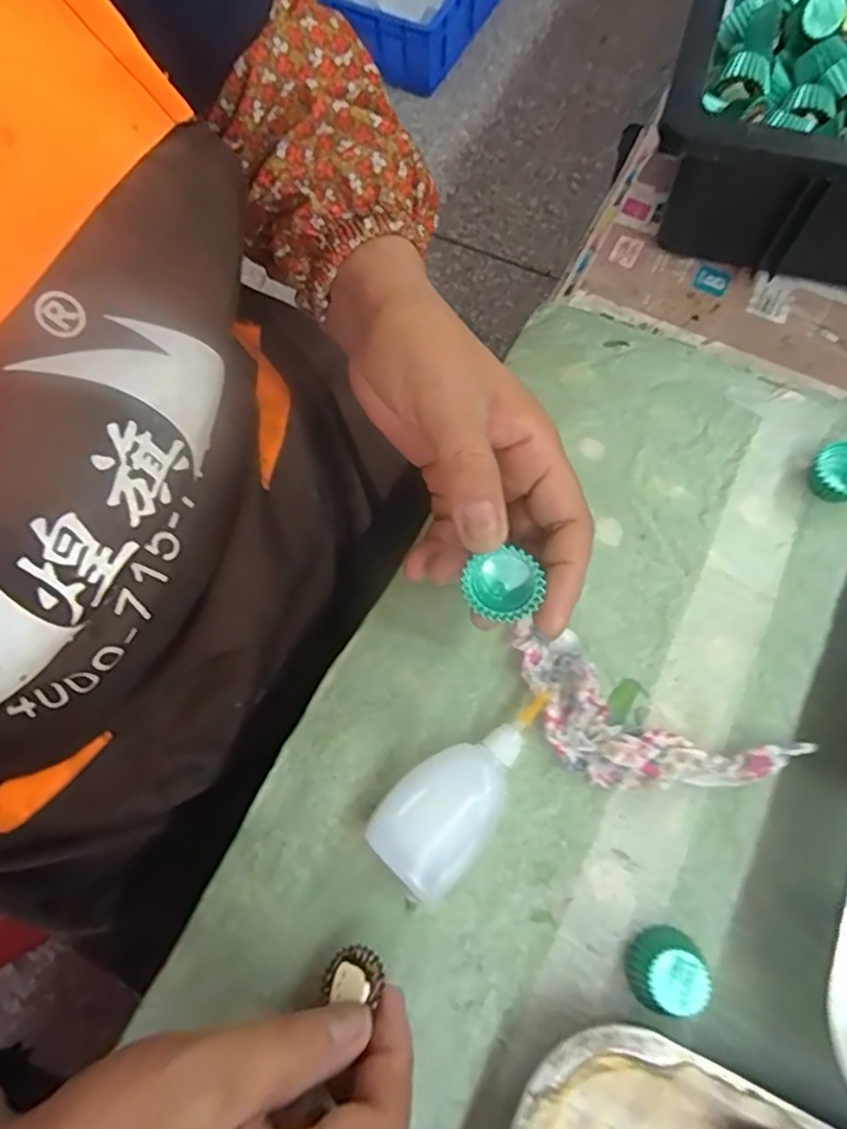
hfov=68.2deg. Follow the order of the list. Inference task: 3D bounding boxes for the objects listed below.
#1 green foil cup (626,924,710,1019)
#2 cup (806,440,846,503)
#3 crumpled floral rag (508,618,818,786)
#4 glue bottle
[{"bbox_3d":[0.101,0.169,0.259,0.028,0.019,0.028,-13,71,-2],"label":"green foil cup"},{"bbox_3d":[0.220,-0.048,0.329,0.031,0.017,0.031,-1,71,2],"label":"cup"},{"bbox_3d":[0.100,0.077,0.293,0.132,0.015,0.057,21,73,9],"label":"crumpled floral rag"},{"bbox_3d":[0.021,0.098,0.281,0.043,0.028,0.096,42,78,15],"label":"glue bottle"}]

